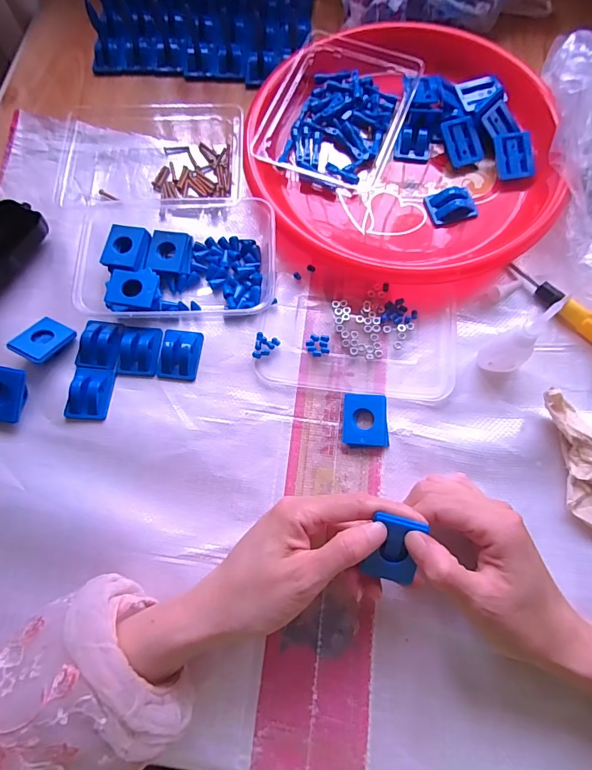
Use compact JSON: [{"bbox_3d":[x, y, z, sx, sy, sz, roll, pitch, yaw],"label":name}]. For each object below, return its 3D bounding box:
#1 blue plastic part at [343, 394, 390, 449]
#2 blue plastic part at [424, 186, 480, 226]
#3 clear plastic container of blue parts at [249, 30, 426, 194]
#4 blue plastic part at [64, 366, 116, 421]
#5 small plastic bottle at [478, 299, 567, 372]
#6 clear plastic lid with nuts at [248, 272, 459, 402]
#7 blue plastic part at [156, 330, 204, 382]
[{"bbox_3d":[0.057,0.029,0.346,0.036,0.010,0.042,3,71,2],"label":"blue plastic part"},{"bbox_3d":[0.146,-0.170,0.402,0.043,0.015,0.030,-16,71,-4],"label":"blue plastic part"},{"bbox_3d":[0.040,-0.267,0.426,0.128,0.040,0.168,20,73,8],"label":"clear plastic container of blue parts"},{"bbox_3d":[-0.173,0.006,0.357,0.034,0.014,0.044,4,71,3],"label":"blue plastic part"},{"bbox_3d":[0.168,-0.032,0.324,0.032,0.080,0.019,8,71,4],"label":"small plastic bottle"},{"bbox_3d":[0.053,-0.044,0.370,0.166,0.010,0.109,10,71,5],"label":"clear plastic lid with nuts"},{"bbox_3d":[-0.100,-0.029,0.368,0.033,0.016,0.046,4,71,3],"label":"blue plastic part"}]

